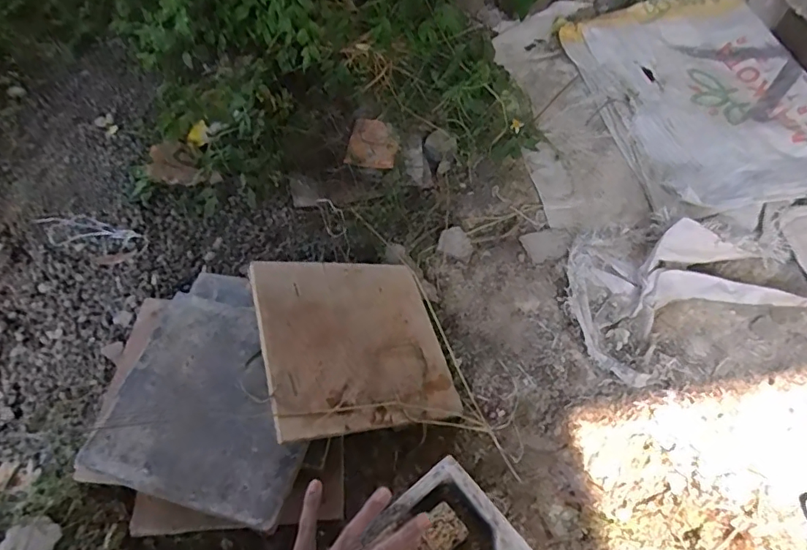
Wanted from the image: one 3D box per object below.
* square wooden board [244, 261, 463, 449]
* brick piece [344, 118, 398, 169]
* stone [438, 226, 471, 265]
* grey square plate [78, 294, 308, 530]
[{"bbox_3d":[-0.059,0.084,0.700,0.254,0.016,0.242,2,56,-34],"label":"square wooden board"},{"bbox_3d":[-0.053,-0.230,0.926,0.080,0.025,0.100,7,56,4],"label":"brick piece"},{"bbox_3d":[0.088,-0.051,0.857,0.055,0.020,0.058,-2,57,2],"label":"stone"},{"bbox_3d":[-0.230,0.154,0.658,0.241,0.017,0.246,14,59,6],"label":"grey square plate"}]

